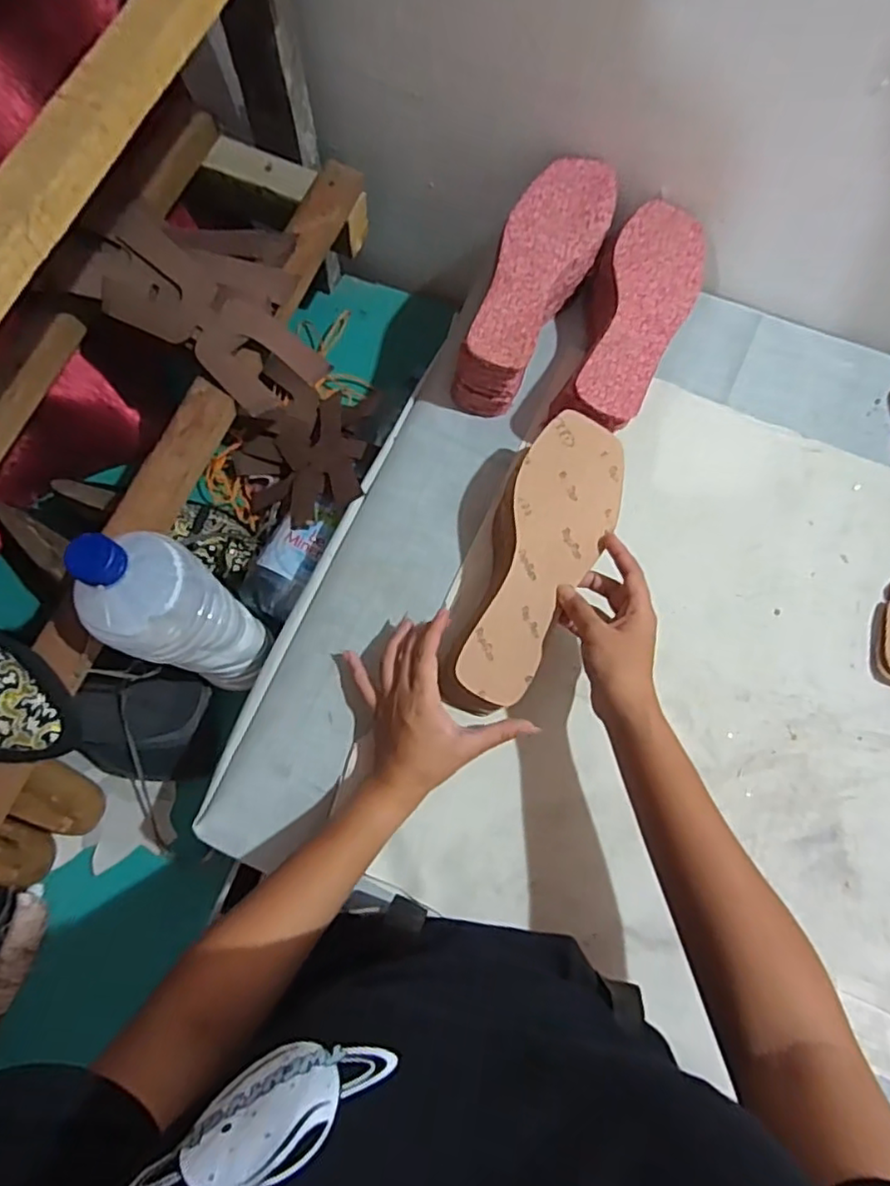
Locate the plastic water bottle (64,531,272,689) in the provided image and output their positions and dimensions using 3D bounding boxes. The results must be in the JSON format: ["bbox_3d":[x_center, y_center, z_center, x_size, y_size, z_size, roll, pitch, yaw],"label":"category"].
[{"bbox_3d":[-0.207,0.023,0.492,0.064,0.241,0.080,34,75,9],"label":"plastic water bottle"}]

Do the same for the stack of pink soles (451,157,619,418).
[{"bbox_3d":[0.087,-0.287,0.602,0.082,0.102,0.234,21,73,6],"label":"stack of pink soles"}]

